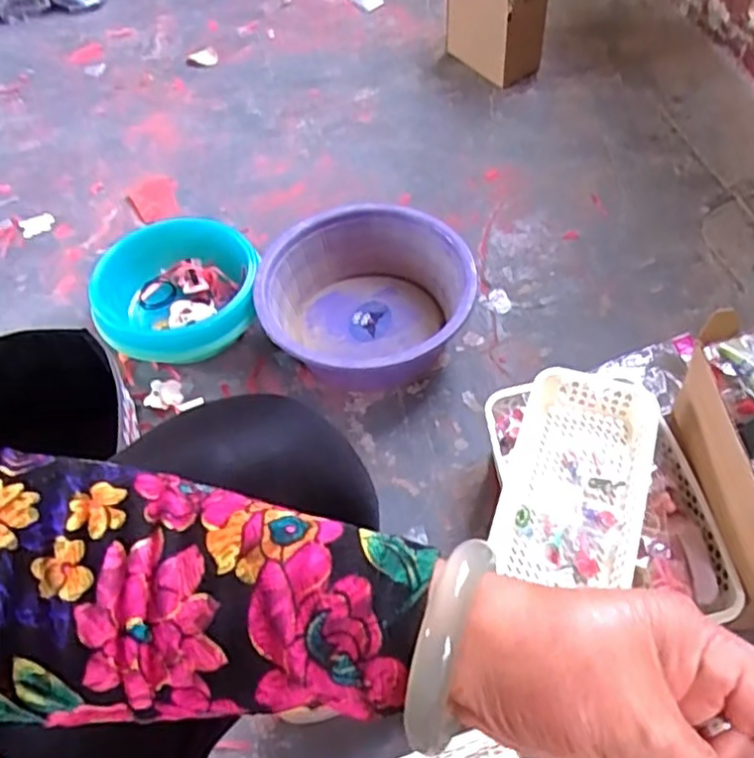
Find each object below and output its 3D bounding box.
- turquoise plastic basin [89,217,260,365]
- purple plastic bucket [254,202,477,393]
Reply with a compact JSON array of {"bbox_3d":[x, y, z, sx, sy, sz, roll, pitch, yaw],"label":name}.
[{"bbox_3d":[-0.285,-0.124,0.983,0.232,0.103,0.235,-12,58,-6],"label":"turquoise plastic basin"},{"bbox_3d":[-0.016,-0.108,0.945,0.276,0.119,0.272,-1,57,1],"label":"purple plastic bucket"}]

